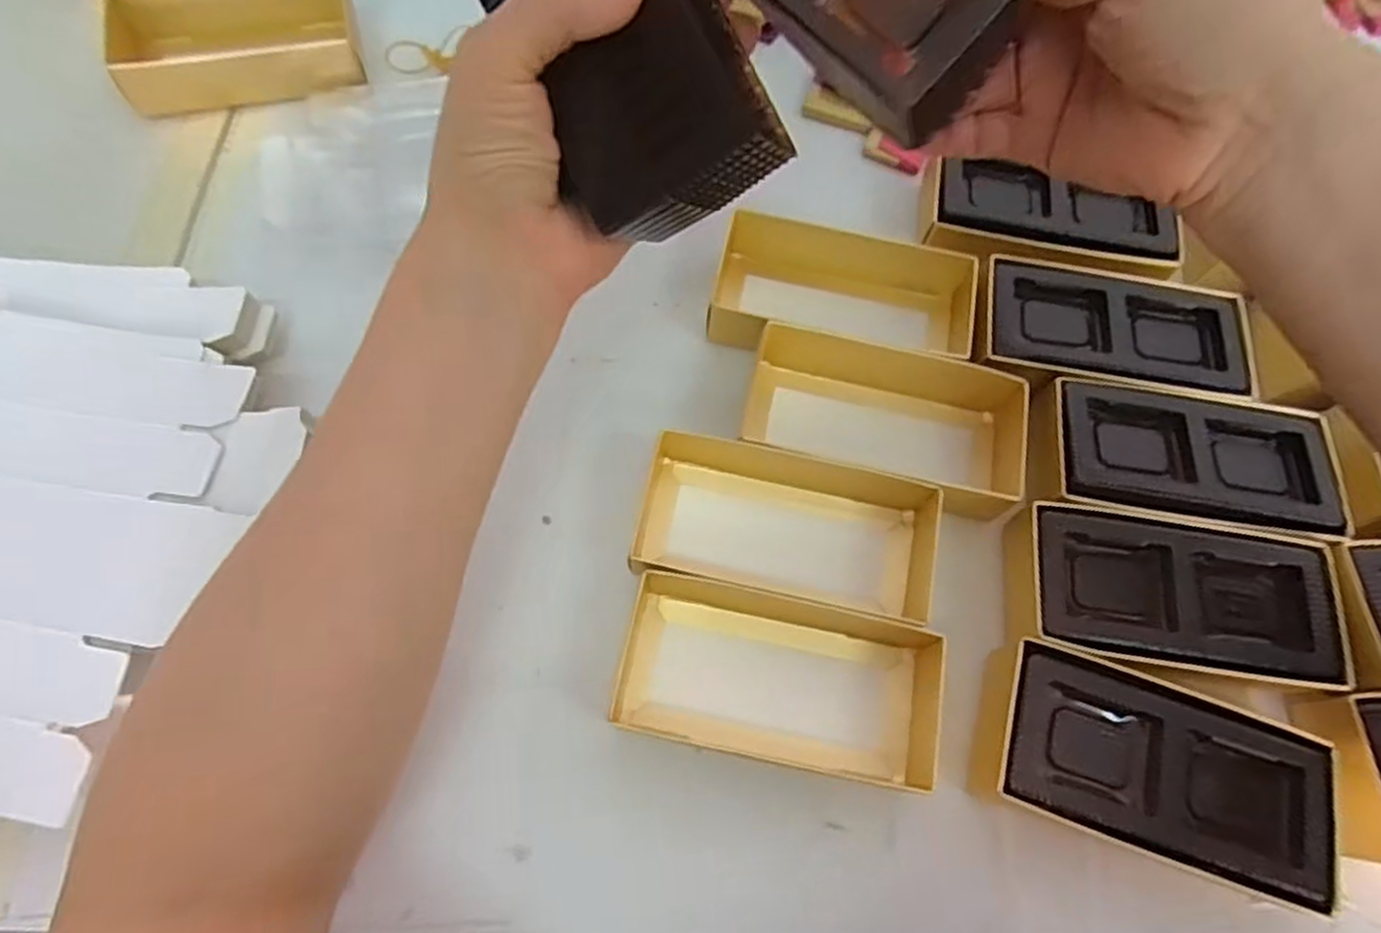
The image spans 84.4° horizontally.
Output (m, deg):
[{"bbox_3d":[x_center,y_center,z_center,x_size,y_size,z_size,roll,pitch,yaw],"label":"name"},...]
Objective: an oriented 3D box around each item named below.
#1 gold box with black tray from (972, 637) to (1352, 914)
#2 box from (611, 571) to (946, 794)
[{"bbox_3d":[0.168,0.111,0.279,0.121,0.033,0.058,19,68,6],"label":"gold box with black tray"},{"bbox_3d":[0.036,0.080,0.291,0.123,0.024,0.061,11,67,2],"label":"box"}]

